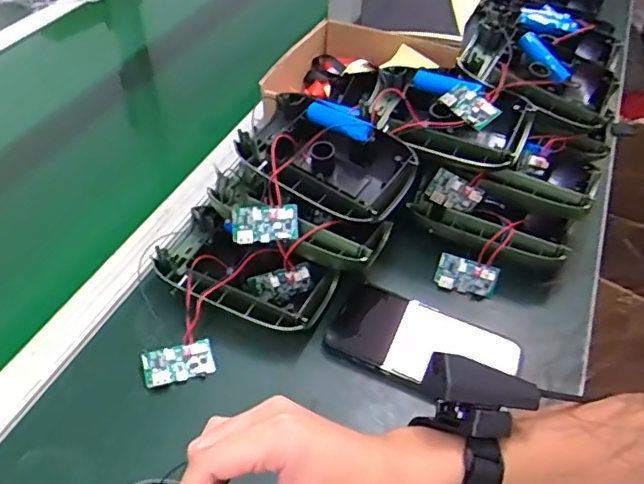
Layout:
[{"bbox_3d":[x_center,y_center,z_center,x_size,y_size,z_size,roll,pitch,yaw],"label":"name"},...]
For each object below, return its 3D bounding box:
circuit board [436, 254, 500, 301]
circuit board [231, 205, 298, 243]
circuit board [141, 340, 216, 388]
[{"bbox_3d":[0.136,0.033,0.546,0.054,0.033,0.006,18,11,17],"label":"circuit board"},{"bbox_3d":[-0.048,-0.015,0.487,0.055,0.006,0.031,-2,84,9],"label":"circuit board"},{"bbox_3d":[-0.118,0.101,0.477,0.056,0.005,0.030,-8,63,-14],"label":"circuit board"}]

